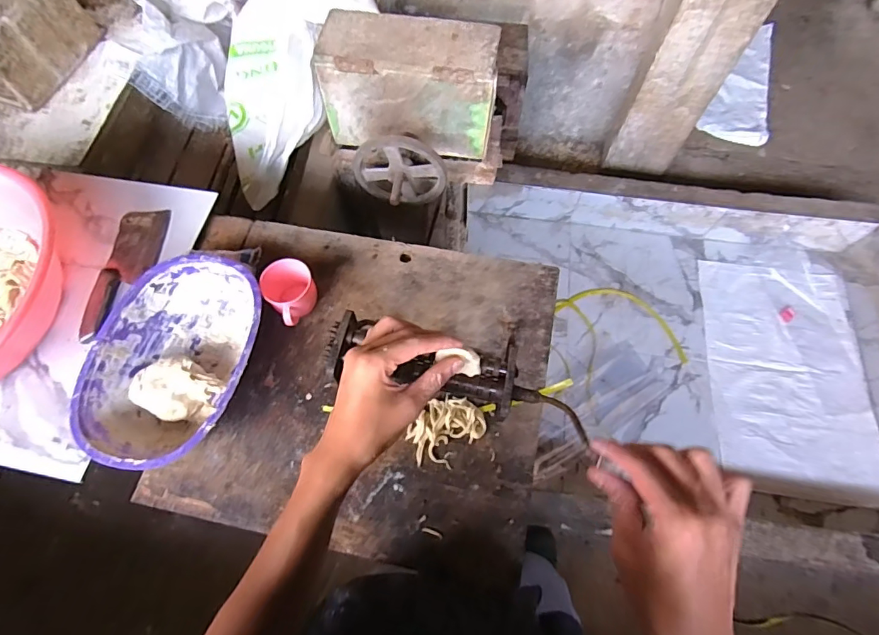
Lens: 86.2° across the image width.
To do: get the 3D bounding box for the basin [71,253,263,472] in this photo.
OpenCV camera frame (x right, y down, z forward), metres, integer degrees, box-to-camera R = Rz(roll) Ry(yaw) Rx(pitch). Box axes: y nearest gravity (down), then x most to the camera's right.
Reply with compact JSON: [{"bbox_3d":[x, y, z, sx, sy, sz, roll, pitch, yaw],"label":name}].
[{"bbox_3d":[-0.371,0.060,0.675,0.215,0.070,0.297,7,65,6],"label":"basin"}]

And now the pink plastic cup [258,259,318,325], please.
[{"bbox_3d":[-0.223,-0.038,0.713,0.073,0.072,0.074,1,64,-2],"label":"pink plastic cup"}]

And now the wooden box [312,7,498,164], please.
[{"bbox_3d":[-0.060,-0.482,0.994,0.355,0.228,0.139,13,65,4],"label":"wooden box"}]

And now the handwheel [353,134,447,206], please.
[{"bbox_3d":[-0.087,-0.291,1.007,0.196,0.178,0.097,6,64,1],"label":"handwheel"}]

